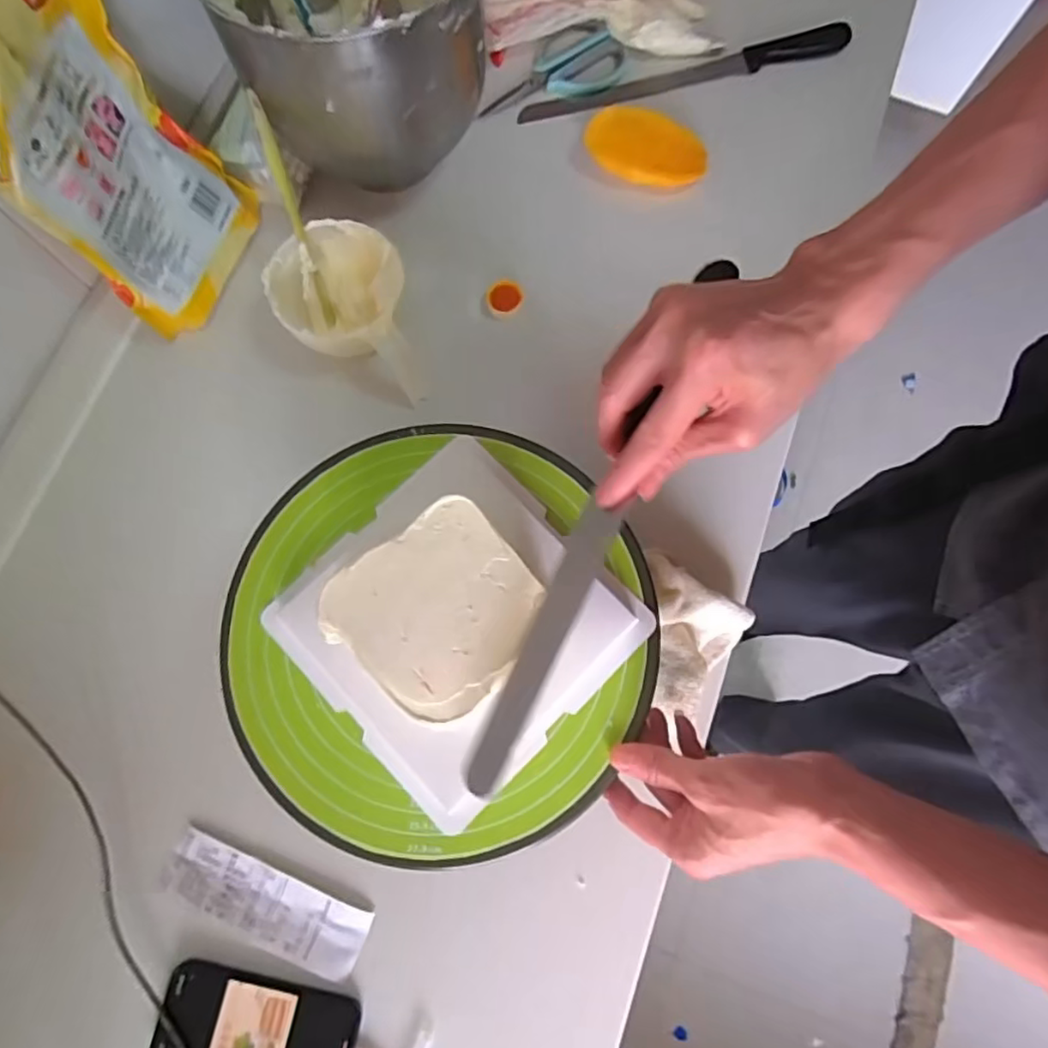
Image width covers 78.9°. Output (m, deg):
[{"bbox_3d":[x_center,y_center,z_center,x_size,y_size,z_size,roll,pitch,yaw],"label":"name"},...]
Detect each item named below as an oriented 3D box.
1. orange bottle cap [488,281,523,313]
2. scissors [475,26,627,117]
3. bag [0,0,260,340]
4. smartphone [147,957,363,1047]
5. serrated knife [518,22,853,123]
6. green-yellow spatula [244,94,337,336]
[{"bbox_3d":[-0.018,-0.220,0.616,0.035,0.010,0.029,-32,78,-7],"label":"orange bottle cap"},{"bbox_3d":[0.024,-0.493,0.691,0.164,0.017,0.082,-19,77,-4],"label":"scissors"},{"bbox_3d":[-0.328,-0.292,0.517,0.028,0.250,0.164,12,72,20],"label":"bag"},{"bbox_3d":[-0.202,0.385,0.482,0.147,0.009,0.077,12,77,3],"label":"smartphone"},{"bbox_3d":[0.175,-0.492,0.694,0.369,0.021,0.028,-16,77,-4],"label":"serrated knife"},{"bbox_3d":[-0.200,-0.264,0.550,0.017,0.017,0.186,-15,118,-3],"label":"green-yellow spatula"}]

